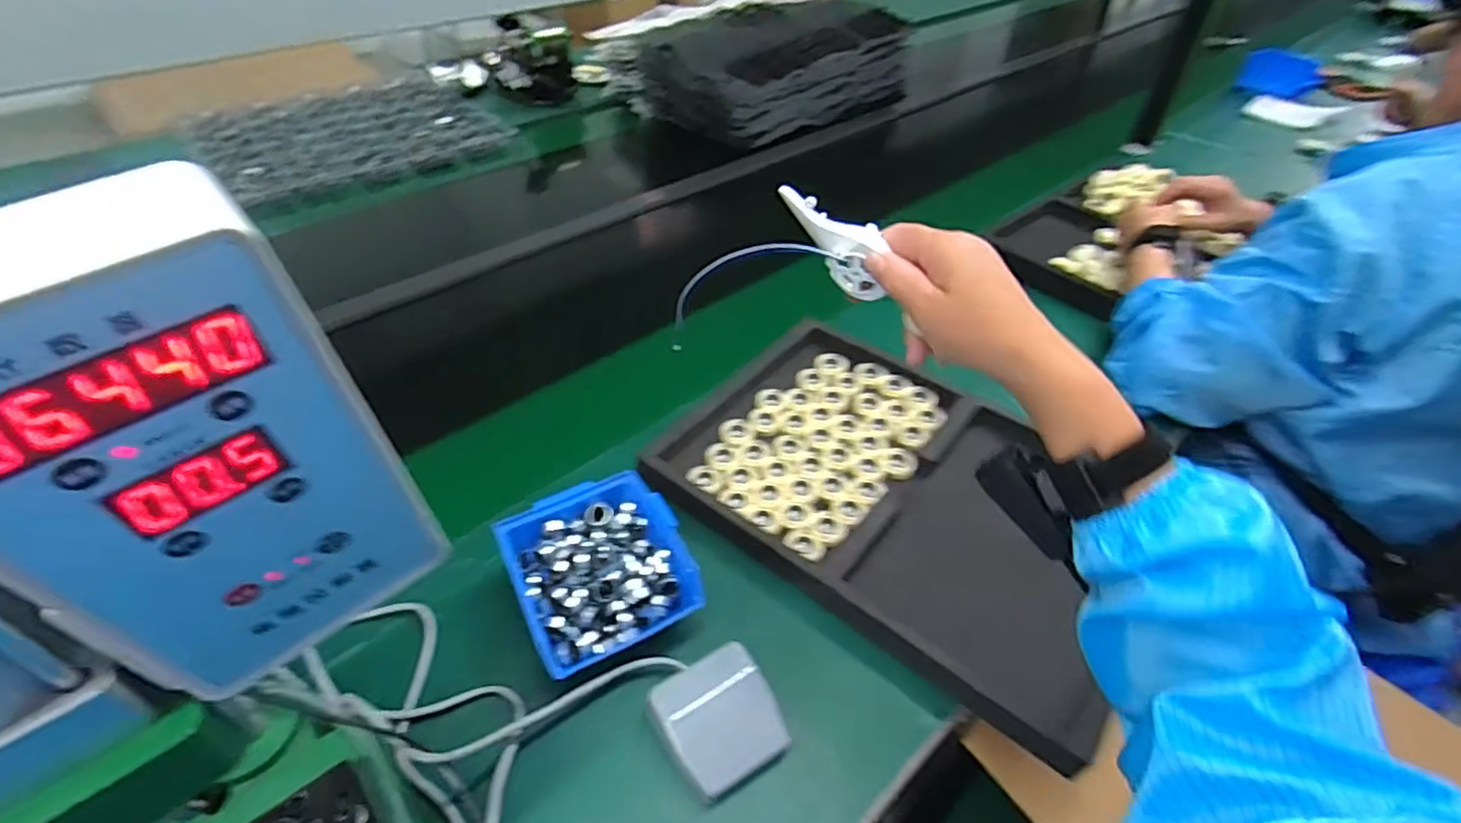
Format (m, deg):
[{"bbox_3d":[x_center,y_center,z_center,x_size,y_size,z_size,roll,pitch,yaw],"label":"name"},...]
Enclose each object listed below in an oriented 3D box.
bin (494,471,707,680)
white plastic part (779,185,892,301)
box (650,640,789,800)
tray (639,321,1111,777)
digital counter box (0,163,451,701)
[{"bbox_3d":[-0.104,0.125,0.526,0.125,0.055,0.138,-21,49,-22],"label":"bin"},{"bbox_3d":[0.066,-0.110,0.434,0.078,0.053,0.009,31,51,26],"label":"white plastic part"},{"bbox_3d":[-0.007,0.218,0.460,0.079,0.029,0.078,-23,50,-24],"label":"box"},{"bbox_3d":[0.164,0.073,0.624,0.417,0.033,0.310,31,51,26],"label":"tray"},{"bbox_3d":[-0.162,0.014,0.198,0.096,0.155,0.050,-33,54,-30],"label":"digital counter box"}]

